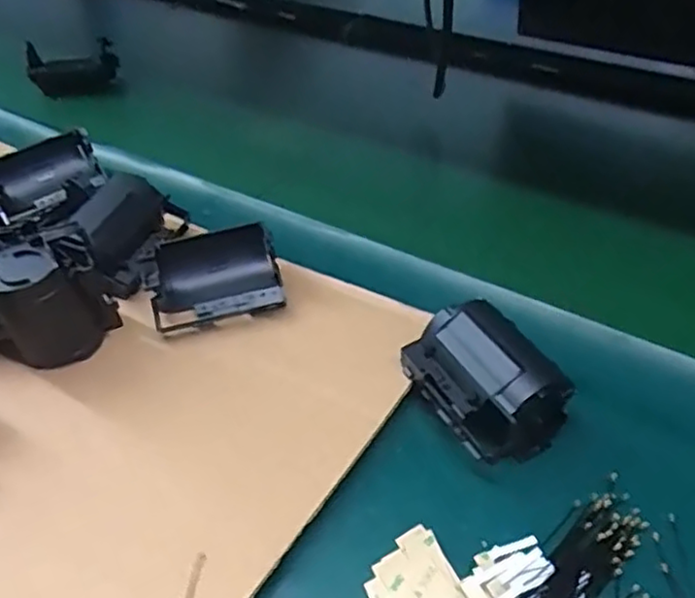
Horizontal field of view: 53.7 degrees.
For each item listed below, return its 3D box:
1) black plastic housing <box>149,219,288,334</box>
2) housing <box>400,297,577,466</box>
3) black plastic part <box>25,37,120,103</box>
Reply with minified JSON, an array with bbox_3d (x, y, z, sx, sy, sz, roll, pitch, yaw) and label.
[{"bbox_3d":[-0.074,-0.011,0.384,0.069,0.034,0.047,-11,43,-8],"label":"black plastic housing"},{"bbox_3d":[0.061,0.038,0.318,0.050,0.041,0.073,-27,48,-24],"label":"housing"},{"bbox_3d":[-0.246,-0.206,0.618,0.075,0.046,0.030,-23,46,-20],"label":"black plastic part"}]

